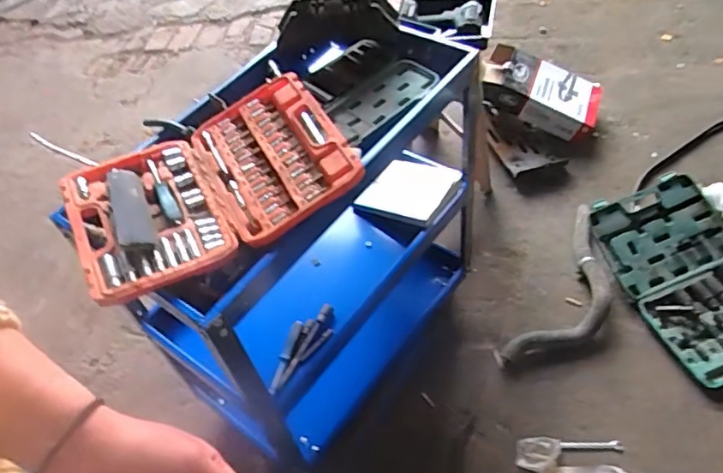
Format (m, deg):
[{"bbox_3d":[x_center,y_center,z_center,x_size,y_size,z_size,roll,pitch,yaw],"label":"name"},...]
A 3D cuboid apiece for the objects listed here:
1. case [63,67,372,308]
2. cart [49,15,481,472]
[{"bbox_3d":[-0.220,-0.082,0.821,0.395,0.062,0.261,-25,54,-9],"label":"case"},{"bbox_3d":[-0.100,0.027,1.183,0.400,0.753,0.694,29,64,28],"label":"cart"}]

